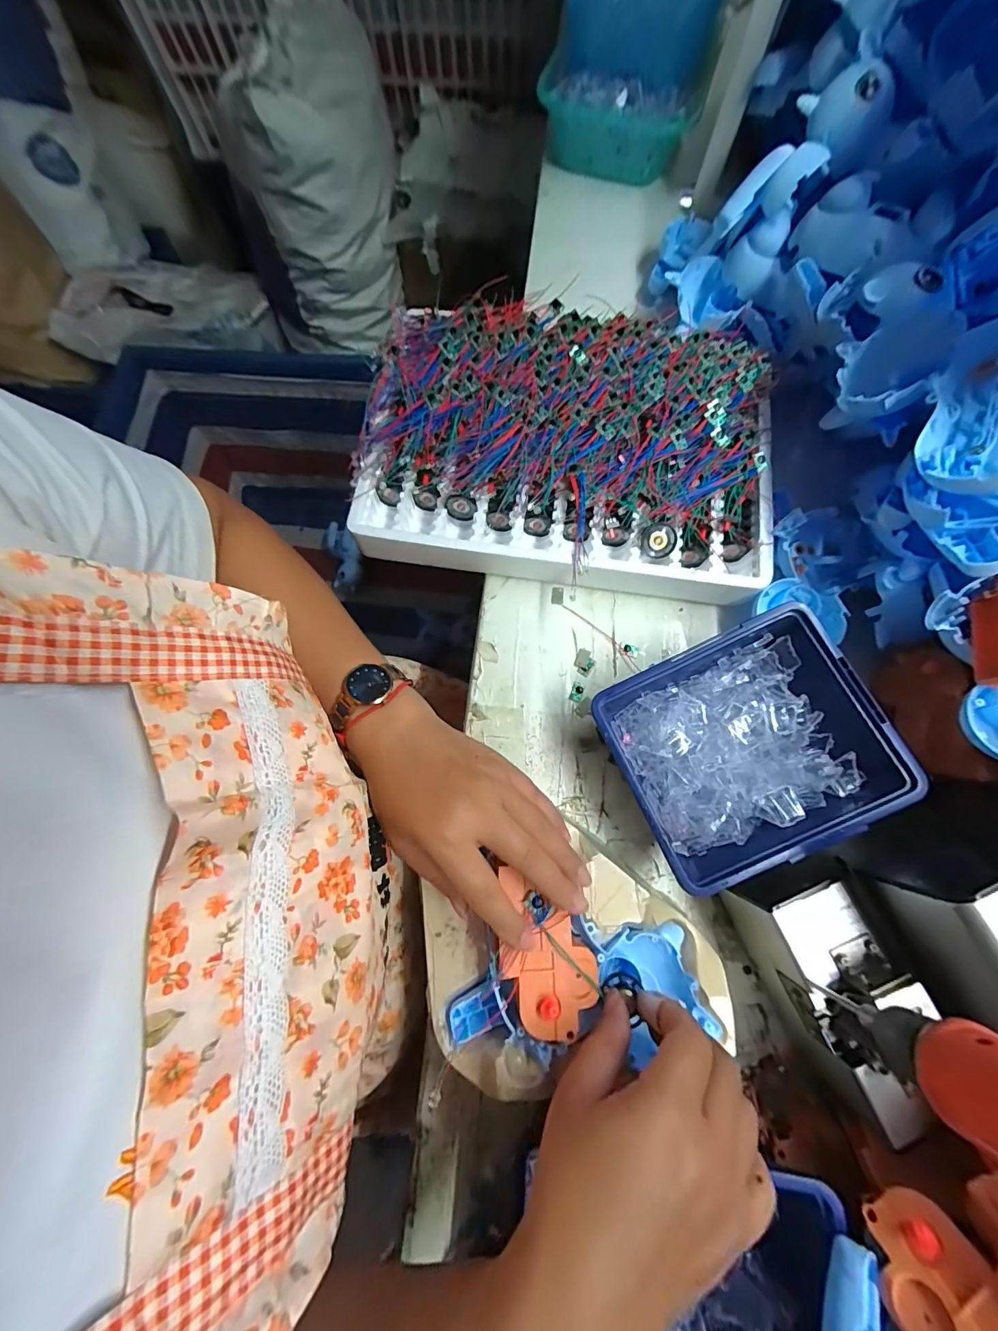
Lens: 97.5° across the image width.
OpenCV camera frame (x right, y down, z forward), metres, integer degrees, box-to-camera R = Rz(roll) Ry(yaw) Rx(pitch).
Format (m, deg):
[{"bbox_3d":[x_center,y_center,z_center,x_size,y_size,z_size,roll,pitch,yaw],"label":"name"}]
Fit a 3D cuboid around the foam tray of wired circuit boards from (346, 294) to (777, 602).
[{"bbox_3d":[0.056,-0.190,0.384,0.340,0.061,0.232,6,75,2],"label":"foam tray of wired circuit boards"}]

